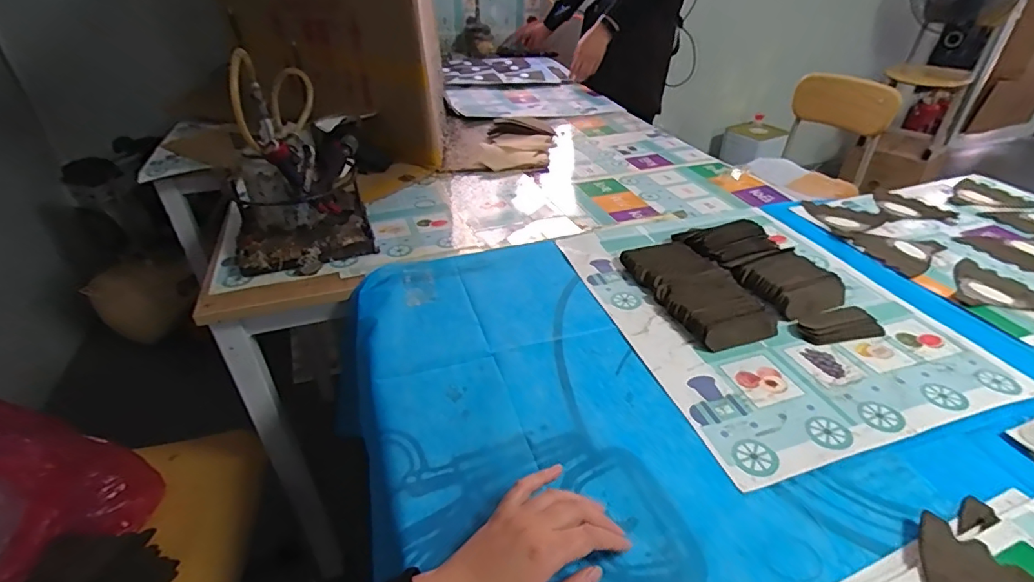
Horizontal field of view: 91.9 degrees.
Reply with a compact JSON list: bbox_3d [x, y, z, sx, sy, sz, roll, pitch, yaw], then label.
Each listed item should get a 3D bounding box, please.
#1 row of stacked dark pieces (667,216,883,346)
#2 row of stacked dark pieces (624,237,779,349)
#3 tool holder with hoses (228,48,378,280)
[{"bbox_3d":[0.353,-0.032,0.691,0.122,0.041,0.284,-18,39,-21],"label":"row of stacked dark pieces"},{"bbox_3d":[0.239,-0.006,0.676,0.116,0.022,0.220,-16,38,-18],"label":"row of stacked dark pieces"},{"bbox_3d":[-0.339,-0.190,0.739,0.188,0.271,0.202,-16,38,-18],"label":"tool holder with hoses"}]

